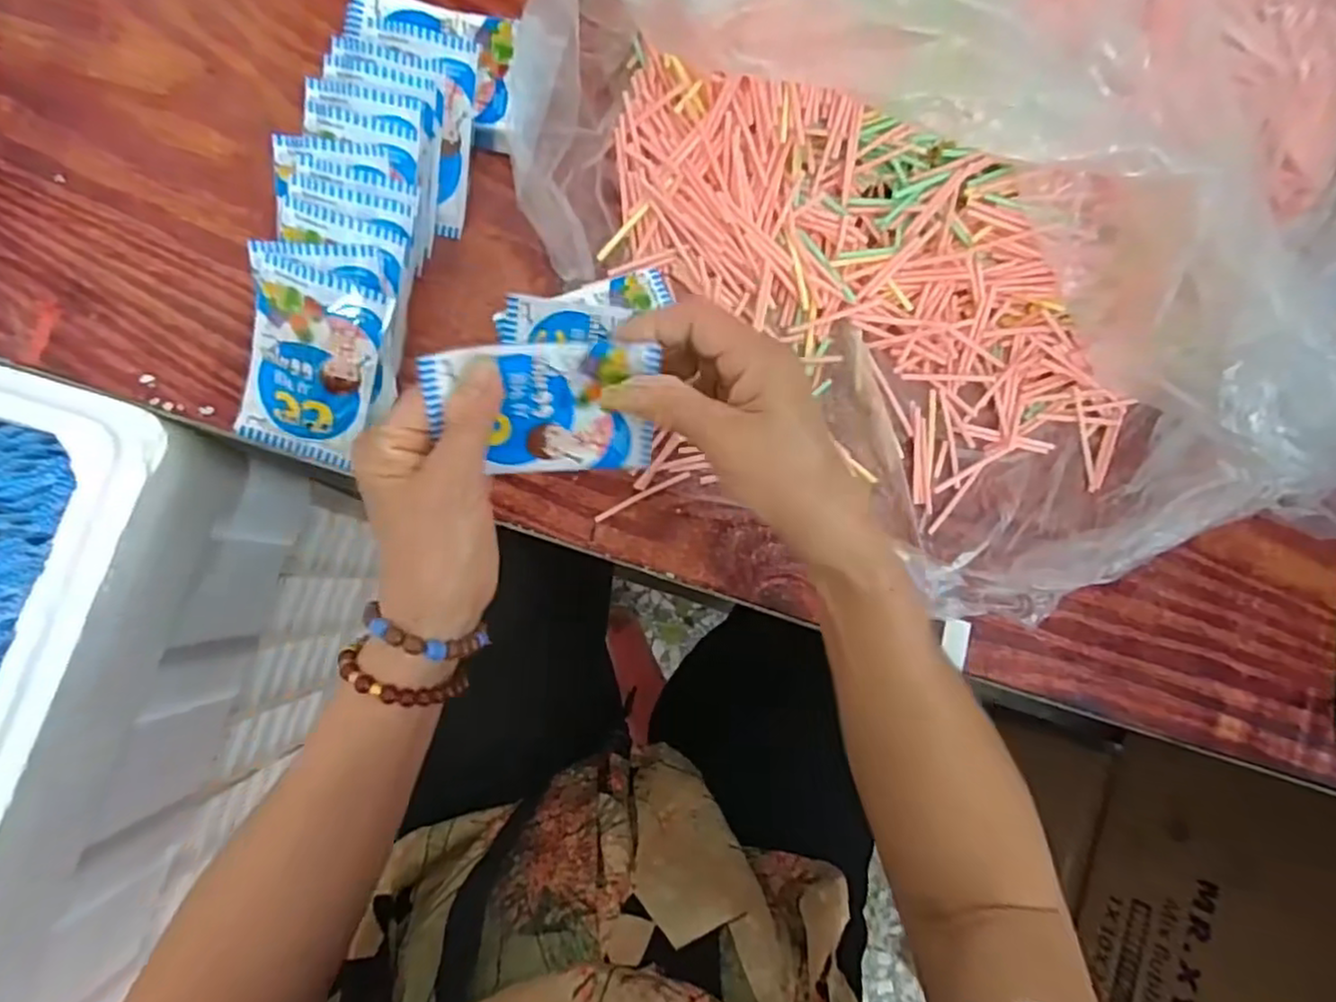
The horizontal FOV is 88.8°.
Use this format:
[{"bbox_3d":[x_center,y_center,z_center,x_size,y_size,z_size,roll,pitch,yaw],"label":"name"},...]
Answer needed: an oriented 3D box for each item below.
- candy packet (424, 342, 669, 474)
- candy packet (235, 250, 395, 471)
[{"bbox_3d":[-0.056,-0.040,0.314,0.100,0.009,0.065,-6,128,-14],"label":"candy packet"},{"bbox_3d":[-0.195,-0.072,0.374,0.067,0.015,0.105,18,112,-7],"label":"candy packet"}]

